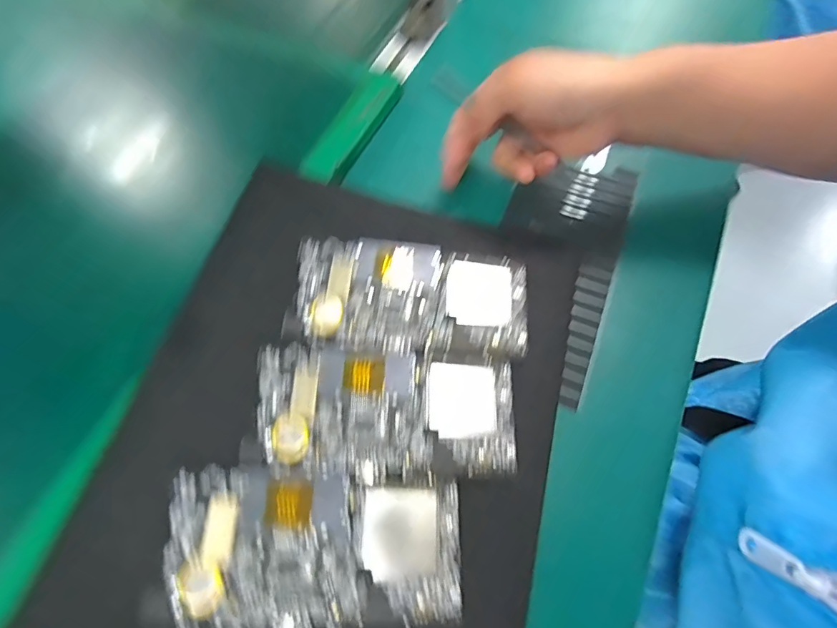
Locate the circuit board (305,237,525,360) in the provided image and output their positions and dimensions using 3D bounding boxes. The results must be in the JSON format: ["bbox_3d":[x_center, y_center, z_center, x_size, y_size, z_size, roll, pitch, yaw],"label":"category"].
[{"bbox_3d":[-0.003,-0.013,0.304,0.149,0.016,0.074,2,63,3],"label":"circuit board"}]

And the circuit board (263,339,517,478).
[{"bbox_3d":[-0.018,0.056,0.273,0.149,0.016,0.072,4,63,4],"label":"circuit board"}]

